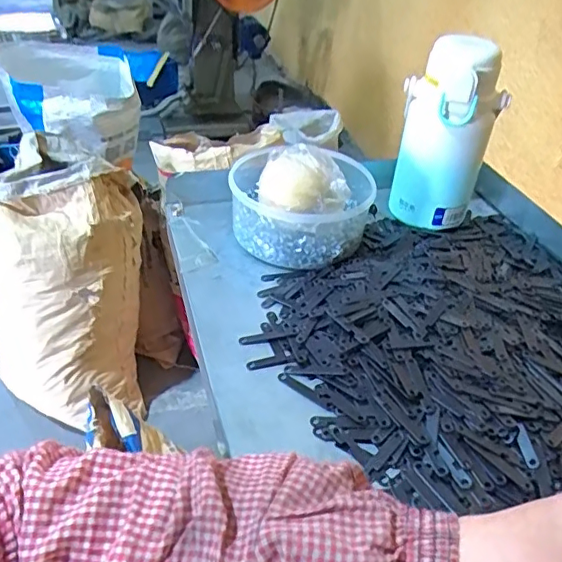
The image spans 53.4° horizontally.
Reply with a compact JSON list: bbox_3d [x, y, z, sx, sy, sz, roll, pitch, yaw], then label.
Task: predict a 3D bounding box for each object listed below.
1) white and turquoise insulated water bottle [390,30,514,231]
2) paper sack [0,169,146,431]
[{"bbox_3d":[0.179,-0.158,0.610,0.082,0.191,0.077,-16,41,-25],"label":"white and turquoise insulated water bottle"},{"bbox_3d":[-0.519,0.026,1.330,0.387,0.531,0.347,-5,38,-13],"label":"paper sack"}]

